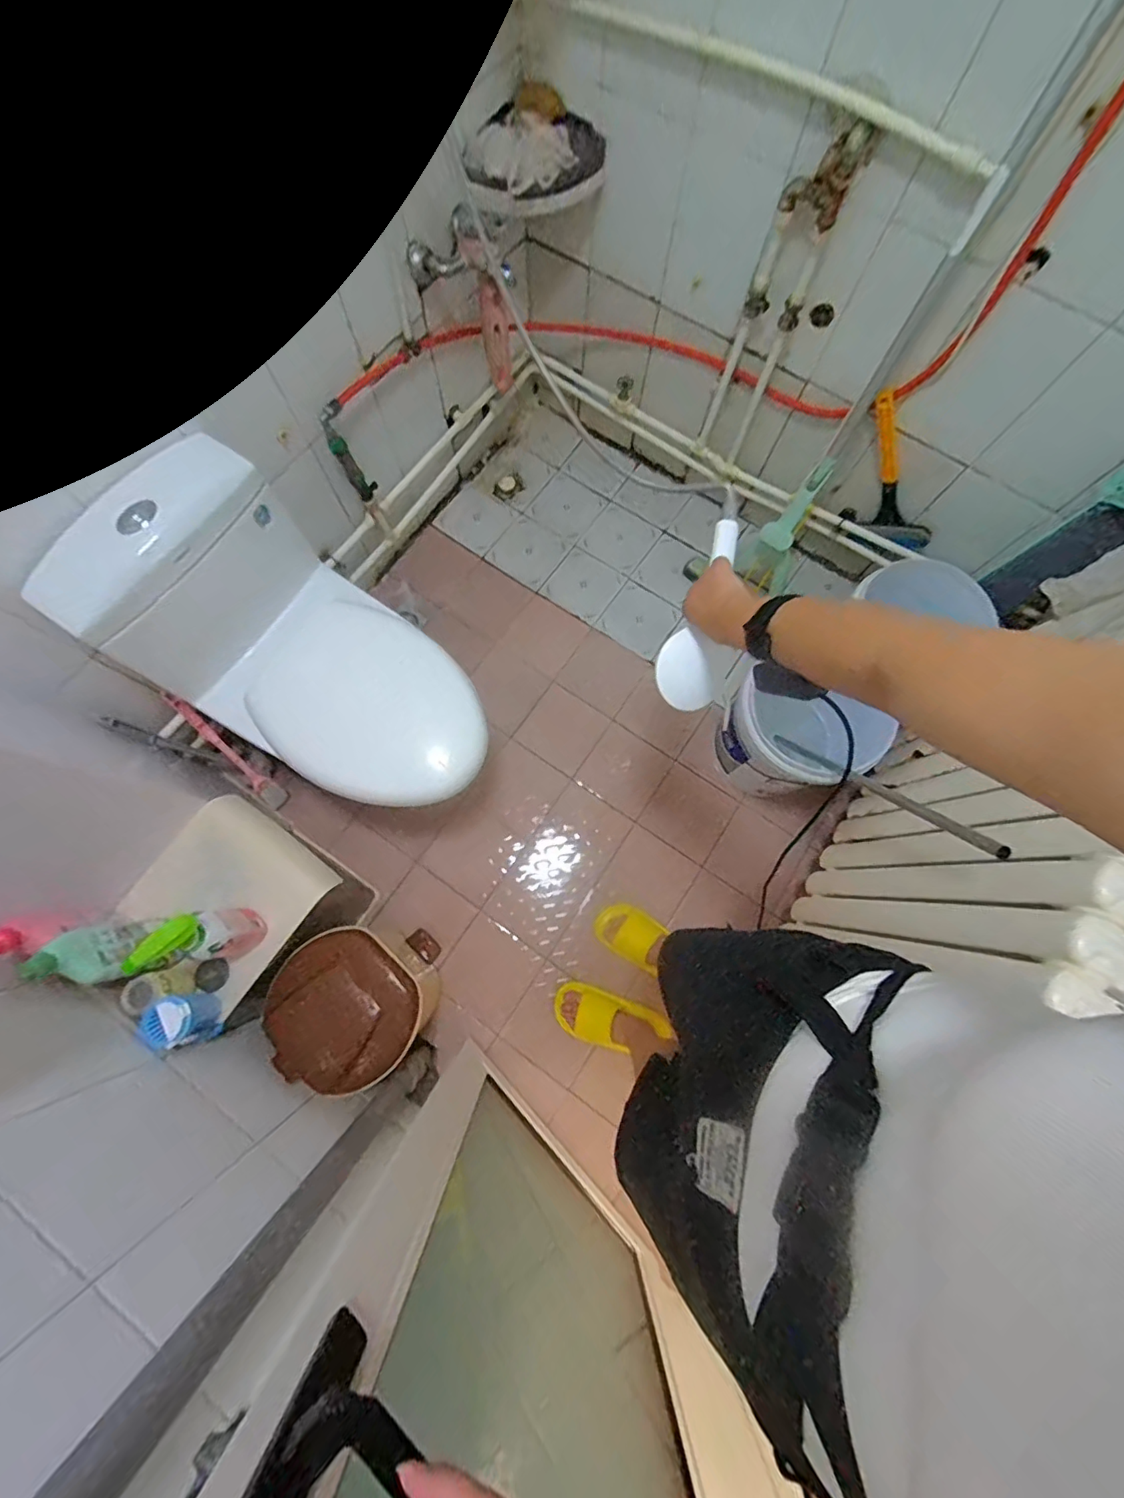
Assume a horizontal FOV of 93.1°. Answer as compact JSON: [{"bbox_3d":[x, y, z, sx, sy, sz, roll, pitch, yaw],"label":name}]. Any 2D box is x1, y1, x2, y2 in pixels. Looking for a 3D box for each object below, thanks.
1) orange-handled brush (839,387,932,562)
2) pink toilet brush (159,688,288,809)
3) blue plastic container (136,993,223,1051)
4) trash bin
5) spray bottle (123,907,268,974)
[{"bbox_3d":[0.787,-0.654,1.310,0.211,0.448,0.060,30,77,41],"label":"orange-handled brush"},{"bbox_3d":[-0.784,0.006,1.252,0.057,0.365,0.038,-33,37,-7],"label":"pink toilet brush"},{"bbox_3d":[-0.627,0.448,0.881,0.080,0.102,0.082,-15,76,-7],"label":"blue plastic container"},{"bbox_3d":[-0.411,0.516,1.108,0.259,0.290,0.272,-43,81,-13],"label":"trash bin"},{"bbox_3d":[-0.569,0.303,0.864,0.080,0.227,0.083,-10,75,-6],"label":"spray bottle"}]

